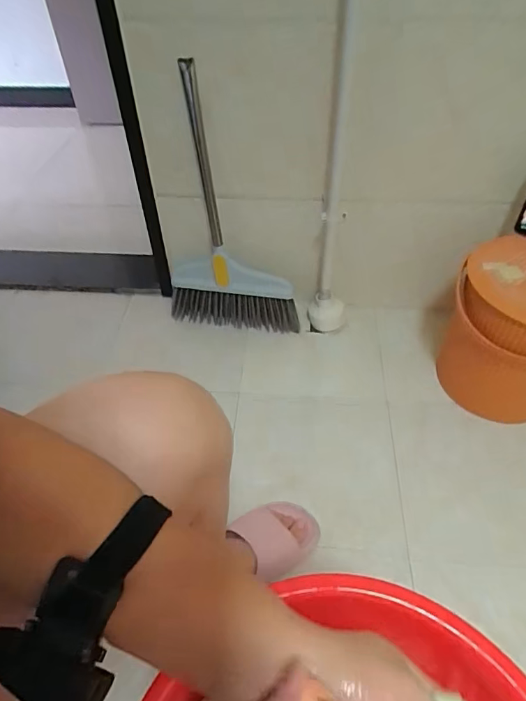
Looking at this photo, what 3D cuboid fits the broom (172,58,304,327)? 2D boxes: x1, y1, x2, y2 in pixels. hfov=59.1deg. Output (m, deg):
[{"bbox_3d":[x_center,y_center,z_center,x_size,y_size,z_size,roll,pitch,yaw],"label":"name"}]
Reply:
[{"bbox_3d":[-0.063,-0.263,0.939,0.280,0.530,0.103,7,48,8],"label":"broom"}]

